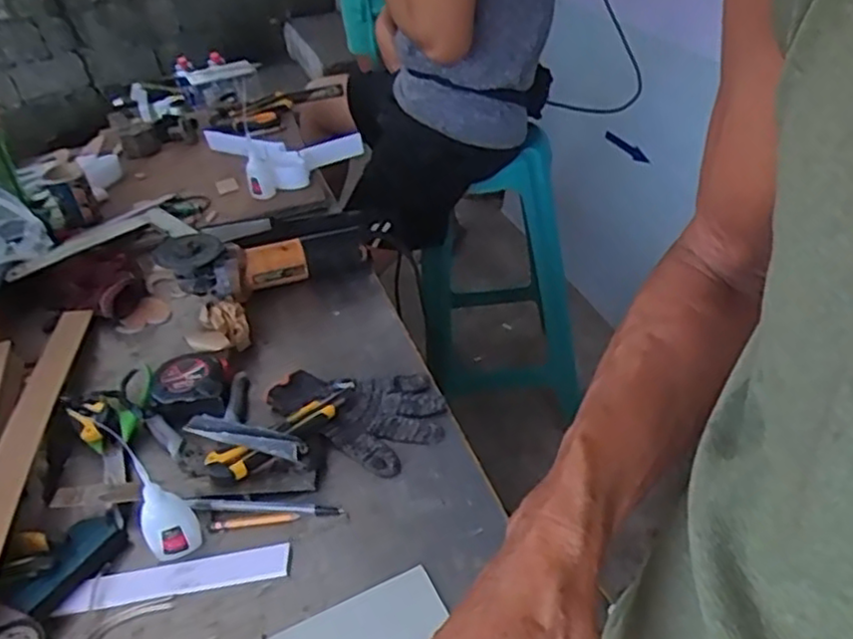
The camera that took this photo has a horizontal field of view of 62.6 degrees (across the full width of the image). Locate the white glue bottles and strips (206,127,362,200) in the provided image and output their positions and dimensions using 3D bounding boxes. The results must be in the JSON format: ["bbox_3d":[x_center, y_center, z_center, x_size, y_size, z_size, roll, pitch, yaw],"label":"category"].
[{"bbox_3d":[-0.269,-0.332,1.318,0.230,0.047,0.307,-24,39,-21],"label":"white glue bottles and strips"}]

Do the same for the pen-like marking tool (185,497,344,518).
[{"bbox_3d":[-0.155,0.177,0.668,0.150,0.011,0.014,-2,36,9],"label":"pen-like marking tool"}]

